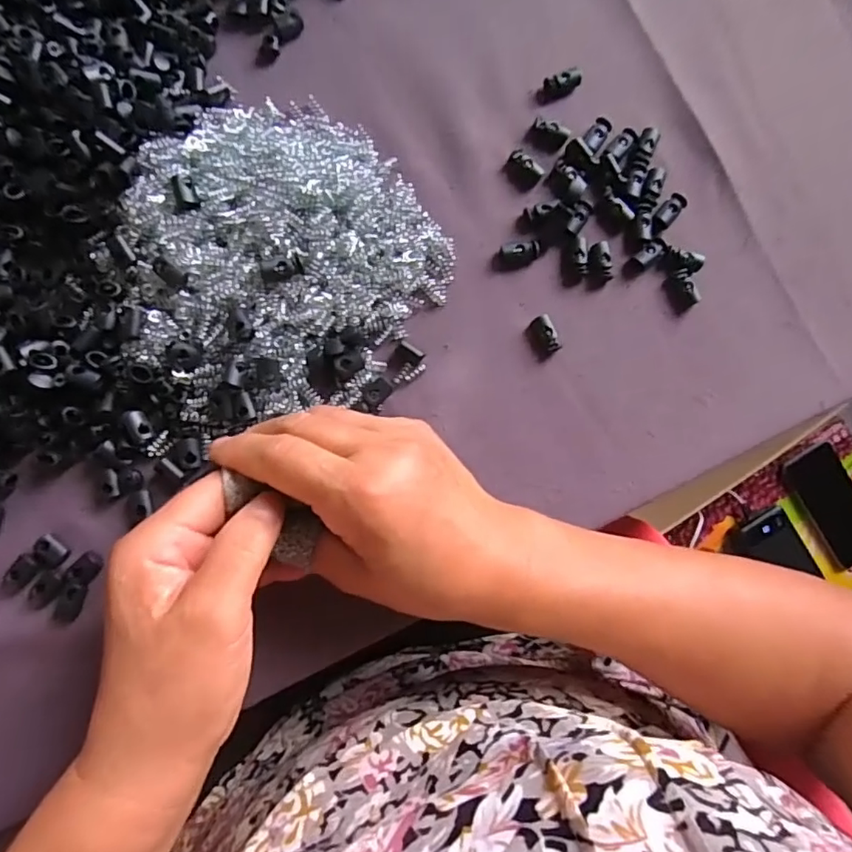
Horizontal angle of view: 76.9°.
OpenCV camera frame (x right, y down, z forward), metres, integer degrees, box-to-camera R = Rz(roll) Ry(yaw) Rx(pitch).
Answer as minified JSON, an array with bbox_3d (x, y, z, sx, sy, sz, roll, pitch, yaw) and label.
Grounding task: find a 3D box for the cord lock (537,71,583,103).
[{"bbox_3d":[0.076,-0.194,0.306,0.026,0.005,0.011,-23,88,-8],"label":"cord lock"}]

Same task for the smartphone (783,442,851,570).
[{"bbox_3d":[0.556,0.107,0.726,0.088,0.014,0.169,-28,86,-3],"label":"smartphone"}]

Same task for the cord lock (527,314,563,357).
[{"bbox_3d":[0.064,-0.049,0.291,0.014,0.007,0.021,-18,87,-8],"label":"cord lock"}]

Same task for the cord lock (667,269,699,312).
[{"bbox_3d":[0.143,-0.076,0.300,0.013,0.007,0.022,-23,88,-8],"label":"cord lock"}]

